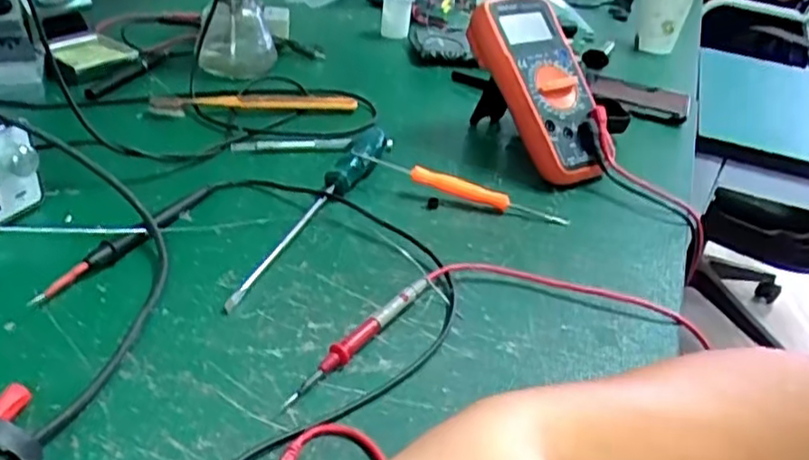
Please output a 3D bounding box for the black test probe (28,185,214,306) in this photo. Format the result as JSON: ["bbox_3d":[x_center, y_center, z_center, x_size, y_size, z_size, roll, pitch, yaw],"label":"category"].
[{"bbox_3d":[-0.179,0.002,0.448,0.019,0.012,0.153,19,34,16],"label":"black test probe"}]

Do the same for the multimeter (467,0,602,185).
[{"bbox_3d":[0.117,-0.122,0.591,0.085,0.060,0.174,-14,77,-30],"label":"multimeter"}]

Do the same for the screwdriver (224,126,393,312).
[{"bbox_3d":[-0.056,-0.021,0.491,0.025,0.025,0.235,15,34,12],"label":"screwdriver"}]

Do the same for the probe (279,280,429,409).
[{"bbox_3d":[-0.023,0.058,0.392,0.013,0.015,0.126,24,36,23],"label":"probe"}]

